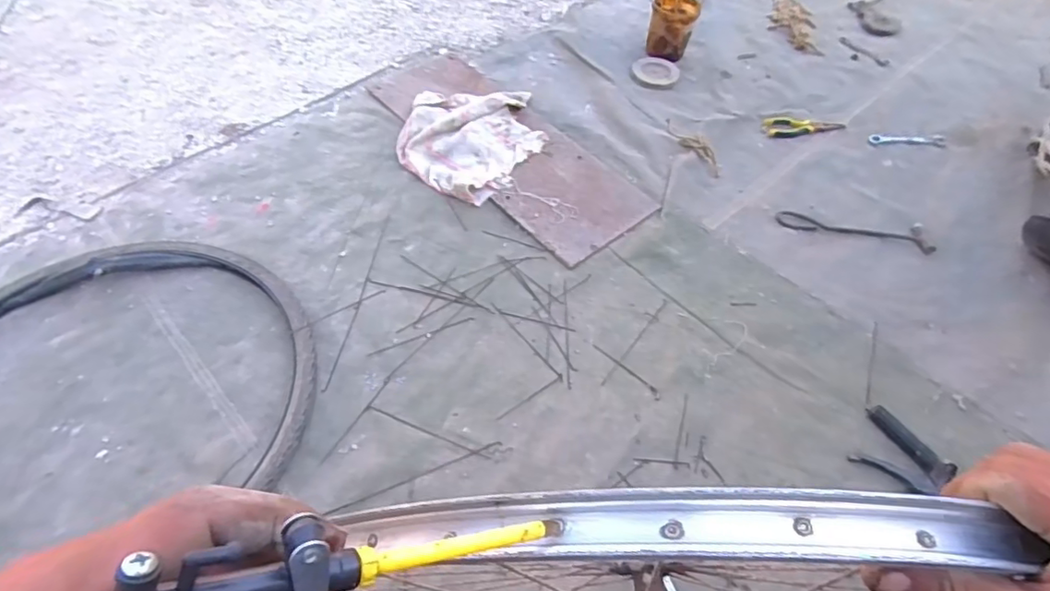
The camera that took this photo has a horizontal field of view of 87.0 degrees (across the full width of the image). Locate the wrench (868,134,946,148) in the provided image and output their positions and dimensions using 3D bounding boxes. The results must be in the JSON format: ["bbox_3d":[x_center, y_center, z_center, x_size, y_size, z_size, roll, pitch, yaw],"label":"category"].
[{"bbox_3d":[0.952,-0.388,1.372,0.214,0.005,0.041,-3,56,-6],"label":"wrench"}]

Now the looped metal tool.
[{"bbox_3d":[0.680,-0.137,1.146,0.306,0.015,0.077,9,55,2],"label":"looped metal tool"}]

